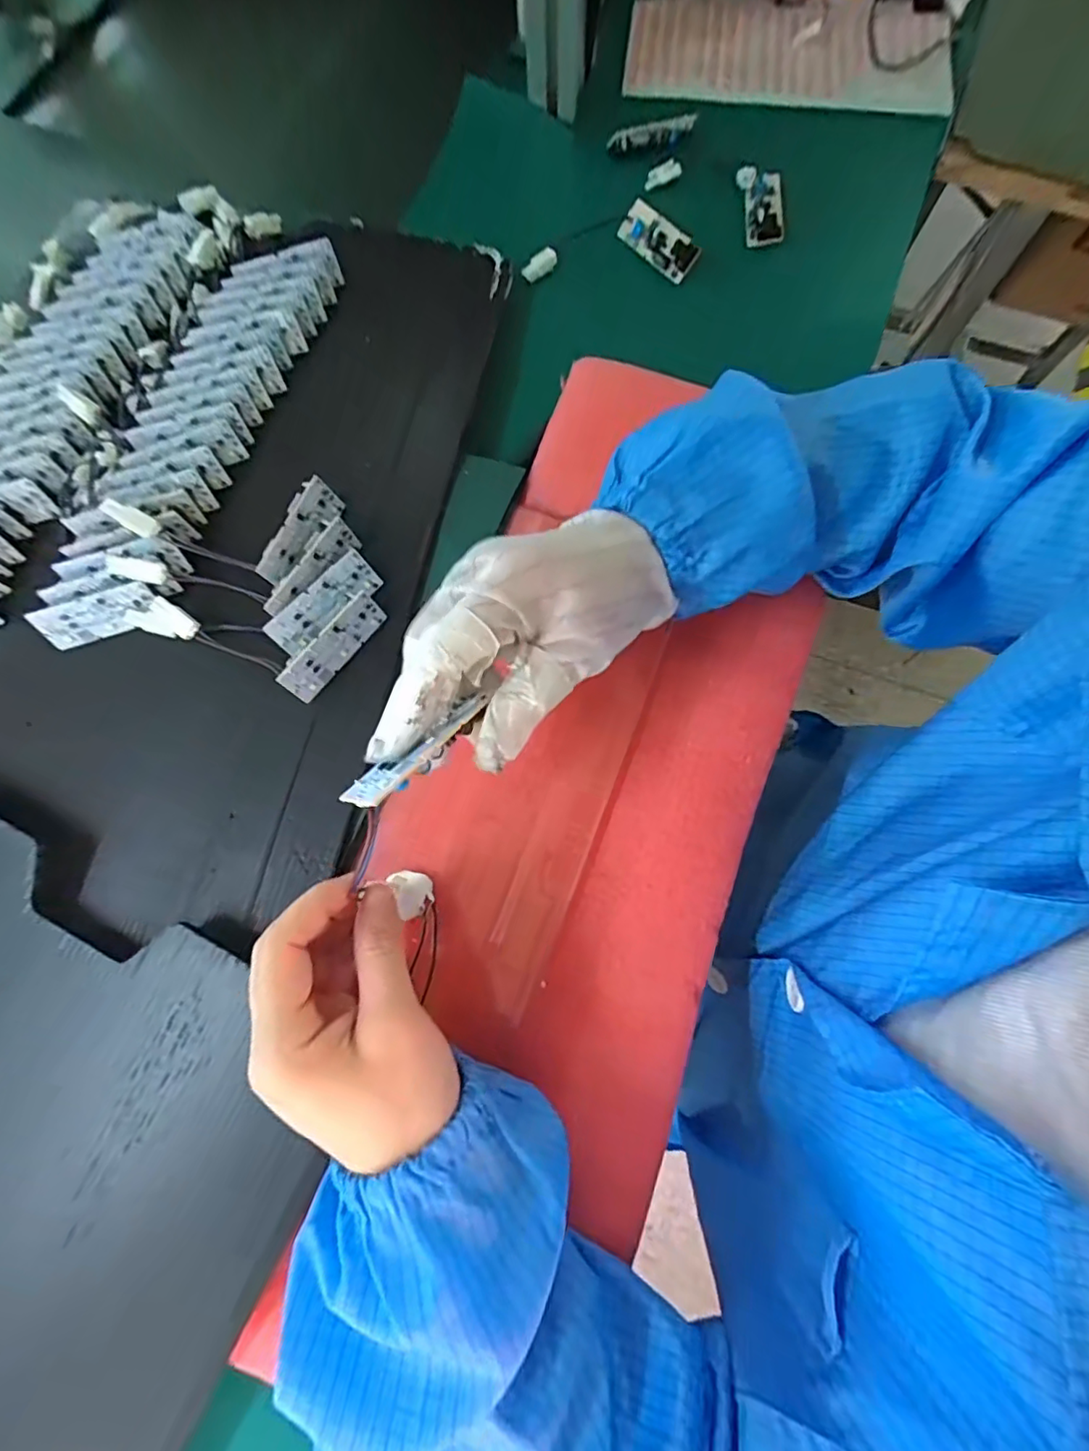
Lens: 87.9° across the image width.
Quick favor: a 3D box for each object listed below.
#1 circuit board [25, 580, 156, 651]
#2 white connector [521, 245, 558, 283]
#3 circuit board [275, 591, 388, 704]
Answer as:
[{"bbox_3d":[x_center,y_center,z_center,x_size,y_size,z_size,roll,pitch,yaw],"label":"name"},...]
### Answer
[{"bbox_3d":[-0.247,-0.062,0.313,0.063,0.024,0.008,-19,45,-1],"label":"circuit board"},{"bbox_3d":[-0.003,-0.335,0.409,0.026,0.011,0.009,-22,78,24],"label":"white connector"},{"bbox_3d":[-0.113,-0.042,0.304,0.004,0.023,0.065,32,77,34],"label":"circuit board"}]

